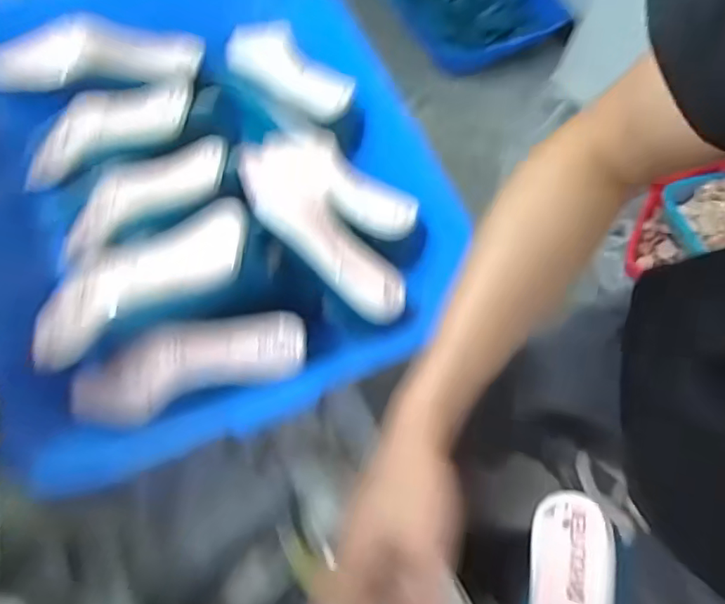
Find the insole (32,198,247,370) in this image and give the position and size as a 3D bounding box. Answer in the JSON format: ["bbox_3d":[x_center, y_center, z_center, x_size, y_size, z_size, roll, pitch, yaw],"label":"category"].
[{"bbox_3d":[-0.215,-0.023,0.499,0.230,0.023,0.078,-30,72,-2],"label":"insole"}]

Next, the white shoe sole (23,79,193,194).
[{"bbox_3d":[-0.323,-0.205,0.622,0.252,0.032,0.065,-21,69,8],"label":"white shoe sole"}]

